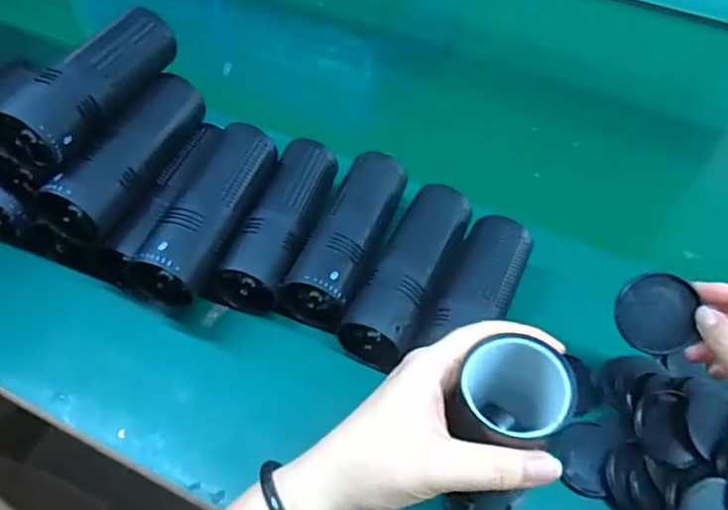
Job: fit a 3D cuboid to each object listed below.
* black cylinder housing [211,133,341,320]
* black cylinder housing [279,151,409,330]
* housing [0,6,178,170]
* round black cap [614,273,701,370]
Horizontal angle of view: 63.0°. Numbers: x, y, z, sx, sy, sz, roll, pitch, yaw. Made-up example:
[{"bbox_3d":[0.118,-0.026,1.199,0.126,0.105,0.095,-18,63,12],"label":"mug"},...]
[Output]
[{"bbox_3d":[-0.066,-0.032,0.509,0.053,0.046,0.167,15,53,10],"label":"black cylinder housing"},{"bbox_3d":[-0.009,-0.018,0.510,0.060,0.049,0.175,19,53,12],"label":"black cylinder housing"},{"bbox_3d":[-0.211,-0.142,0.473,0.048,0.045,0.168,16,53,10],"label":"housing"},{"bbox_3d":[0.183,0.037,0.369,0.048,0.006,0.050,-2,81,9],"label":"round black cap"}]

